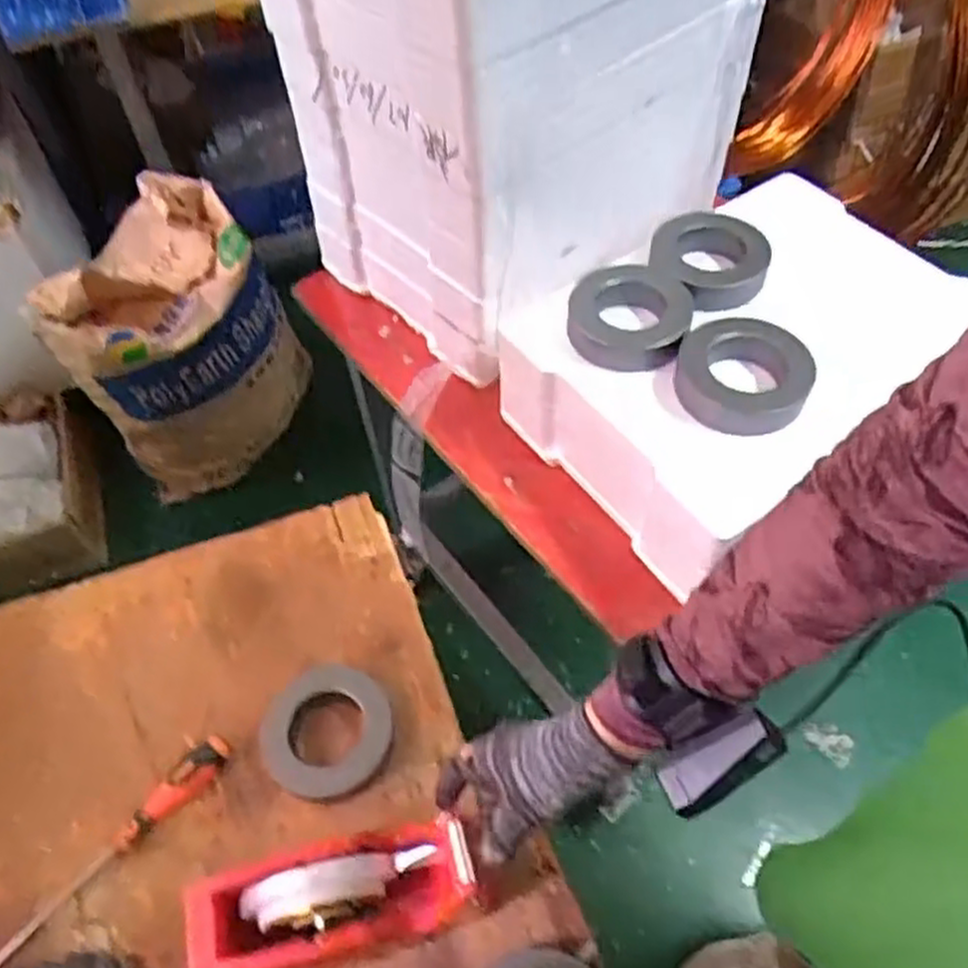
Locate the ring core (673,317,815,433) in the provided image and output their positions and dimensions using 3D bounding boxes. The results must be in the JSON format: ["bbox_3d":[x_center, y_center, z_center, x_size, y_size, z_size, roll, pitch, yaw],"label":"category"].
[{"bbox_3d":[0.210,-0.088,0.643,0.104,0.031,0.100,-1,56,1],"label":"ring core"}]

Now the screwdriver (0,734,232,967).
[{"bbox_3d":[-0.286,0.280,0.608,0.032,0.031,0.213,38,65,24],"label":"screwdriver"}]

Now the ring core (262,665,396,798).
[{"bbox_3d":[-0.129,0.207,0.653,0.107,0.040,0.104,-1,56,1],"label":"ring core"}]

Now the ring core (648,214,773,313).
[{"bbox_3d":[0.207,-0.204,0.723,0.091,0.039,0.096,-1,56,1],"label":"ring core"}]

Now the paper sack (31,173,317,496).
[{"bbox_3d":[-0.502,-0.225,1.394,0.292,0.510,0.301,4,56,4],"label":"paper sack"}]

